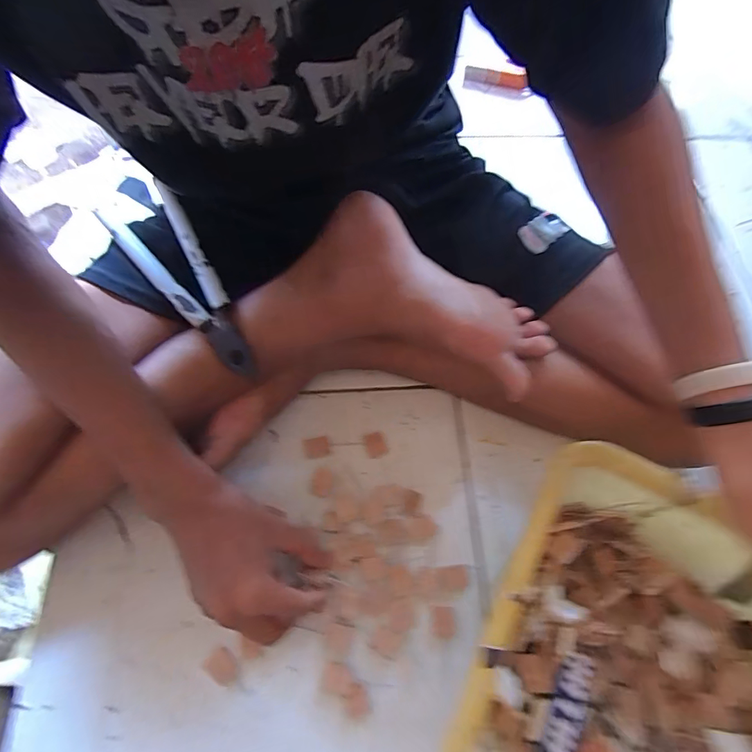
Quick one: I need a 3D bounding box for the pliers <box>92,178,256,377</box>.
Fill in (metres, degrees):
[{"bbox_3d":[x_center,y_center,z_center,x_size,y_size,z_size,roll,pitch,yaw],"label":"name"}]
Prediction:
[{"bbox_3d":[-0.168,-0.082,0.388,0.061,0.019,0.193,-34,82,-15],"label":"pliers"}]

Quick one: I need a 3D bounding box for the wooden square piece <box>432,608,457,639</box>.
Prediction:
[{"bbox_3d":[0.060,0.216,0.379,0.020,0.004,0.024,-2,66,-3],"label":"wooden square piece"}]

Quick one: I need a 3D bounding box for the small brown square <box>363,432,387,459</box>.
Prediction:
[{"bbox_3d":[-0.001,0.071,0.445,0.021,0.004,0.025,-18,68,-10],"label":"small brown square"}]

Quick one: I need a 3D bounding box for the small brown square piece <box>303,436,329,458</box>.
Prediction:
[{"bbox_3d":[-0.061,0.073,0.442,0.025,0.004,0.020,-8,66,-6],"label":"small brown square piece"}]

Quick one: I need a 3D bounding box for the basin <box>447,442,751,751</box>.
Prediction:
[{"bbox_3d":[0.201,0.227,0.301,0.258,0.112,0.258,26,66,14],"label":"basin"}]

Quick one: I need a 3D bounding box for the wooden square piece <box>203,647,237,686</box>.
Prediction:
[{"bbox_3d":[-0.129,0.245,0.363,0.028,0.009,0.020,40,70,14],"label":"wooden square piece"}]

